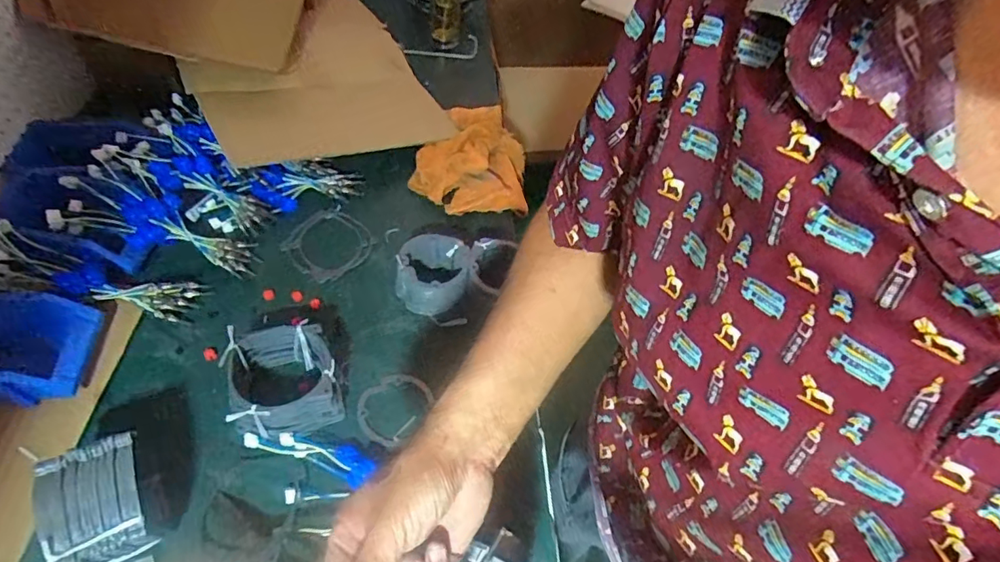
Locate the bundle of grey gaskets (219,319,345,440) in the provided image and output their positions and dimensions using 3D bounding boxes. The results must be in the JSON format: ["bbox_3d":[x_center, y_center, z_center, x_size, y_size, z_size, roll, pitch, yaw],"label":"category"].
[{"bbox_3d":[-0.268,0.121,0.632,0.121,0.069,0.122,-14,55,-15],"label":"bundle of grey gaskets"}]

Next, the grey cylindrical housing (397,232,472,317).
[{"bbox_3d":[-0.099,-0.009,0.755,0.111,0.072,0.094,-5,53,-9],"label":"grey cylindrical housing"}]

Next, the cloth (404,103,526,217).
[{"bbox_3d":[-0.054,-0.223,0.947,0.207,0.091,0.248,1,52,-4],"label":"cloth"}]

